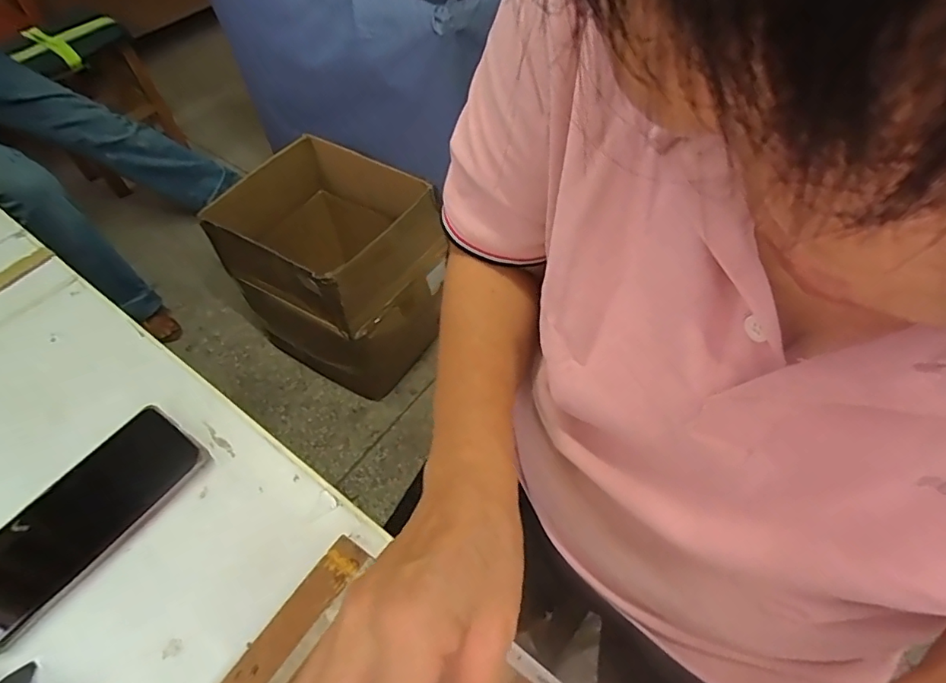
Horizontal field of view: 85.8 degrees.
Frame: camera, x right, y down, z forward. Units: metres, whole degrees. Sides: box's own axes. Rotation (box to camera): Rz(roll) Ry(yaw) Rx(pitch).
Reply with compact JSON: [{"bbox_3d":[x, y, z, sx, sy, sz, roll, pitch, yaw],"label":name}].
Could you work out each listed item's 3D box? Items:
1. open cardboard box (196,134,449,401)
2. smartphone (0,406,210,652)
[{"bbox_3d":[-0.314,-0.154,1.220,0.428,0.451,0.345,26,58,18],"label":"open cardboard box"},{"bbox_3d":[-0.274,0.122,0.359,0.075,0.012,0.160,32,60,22],"label":"smartphone"}]

